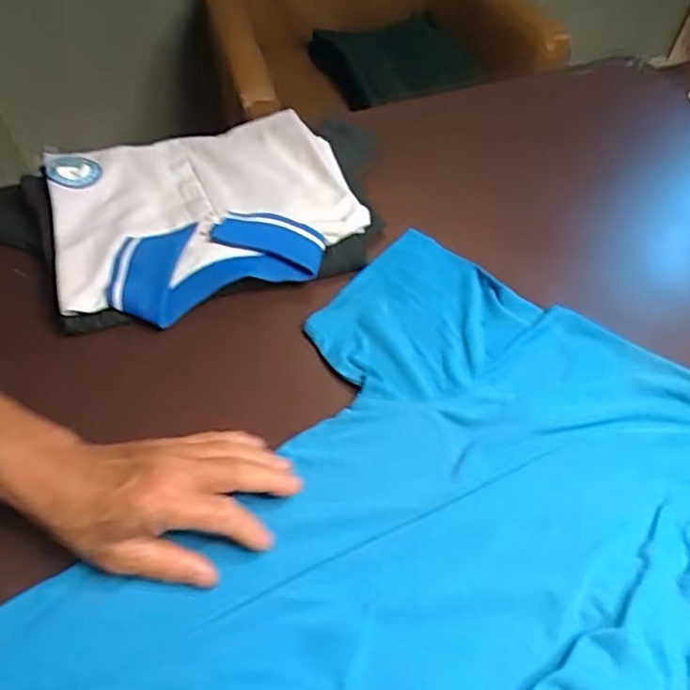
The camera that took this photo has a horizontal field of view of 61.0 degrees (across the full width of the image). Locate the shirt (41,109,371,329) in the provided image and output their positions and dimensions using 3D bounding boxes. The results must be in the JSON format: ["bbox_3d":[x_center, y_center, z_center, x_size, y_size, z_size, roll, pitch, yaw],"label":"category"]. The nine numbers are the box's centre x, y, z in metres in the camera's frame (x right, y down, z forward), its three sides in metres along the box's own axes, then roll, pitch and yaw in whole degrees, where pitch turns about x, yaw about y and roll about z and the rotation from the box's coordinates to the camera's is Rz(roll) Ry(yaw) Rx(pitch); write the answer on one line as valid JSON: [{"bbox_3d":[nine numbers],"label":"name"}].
[{"bbox_3d":[-0.144,-0.147,0.615,0.296,0.031,0.249,-15,56,-13],"label":"shirt"}]

